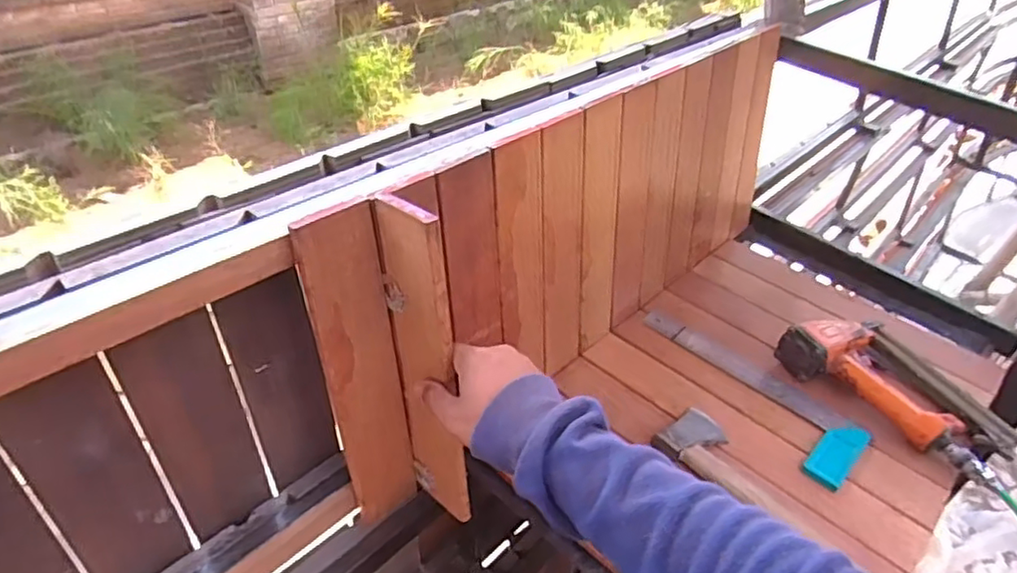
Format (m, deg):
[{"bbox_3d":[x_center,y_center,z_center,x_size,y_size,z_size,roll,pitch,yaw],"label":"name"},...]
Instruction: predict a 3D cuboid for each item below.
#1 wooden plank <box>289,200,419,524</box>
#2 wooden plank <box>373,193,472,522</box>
[{"bbox_3d":[-0.125,0.083,0.562,0.010,0.325,0.067,26,42,37],"label":"wooden plank"},{"bbox_3d":[-0.072,0.077,0.559,0.073,0.323,0.015,25,42,32],"label":"wooden plank"}]

